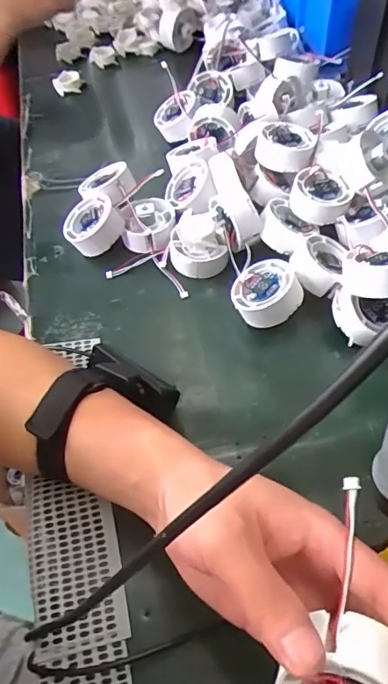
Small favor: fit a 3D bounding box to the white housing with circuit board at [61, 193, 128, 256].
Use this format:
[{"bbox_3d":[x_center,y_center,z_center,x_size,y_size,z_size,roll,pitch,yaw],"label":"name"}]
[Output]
[{"bbox_3d":[-0.095,-0.111,0.478,0.054,0.023,0.056,-10,65,23],"label":"white housing with circuit board"}]

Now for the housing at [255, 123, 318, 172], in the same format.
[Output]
[{"bbox_3d":[0.089,-0.188,0.485,0.054,0.027,0.048,14,57,13],"label":"housing"}]

